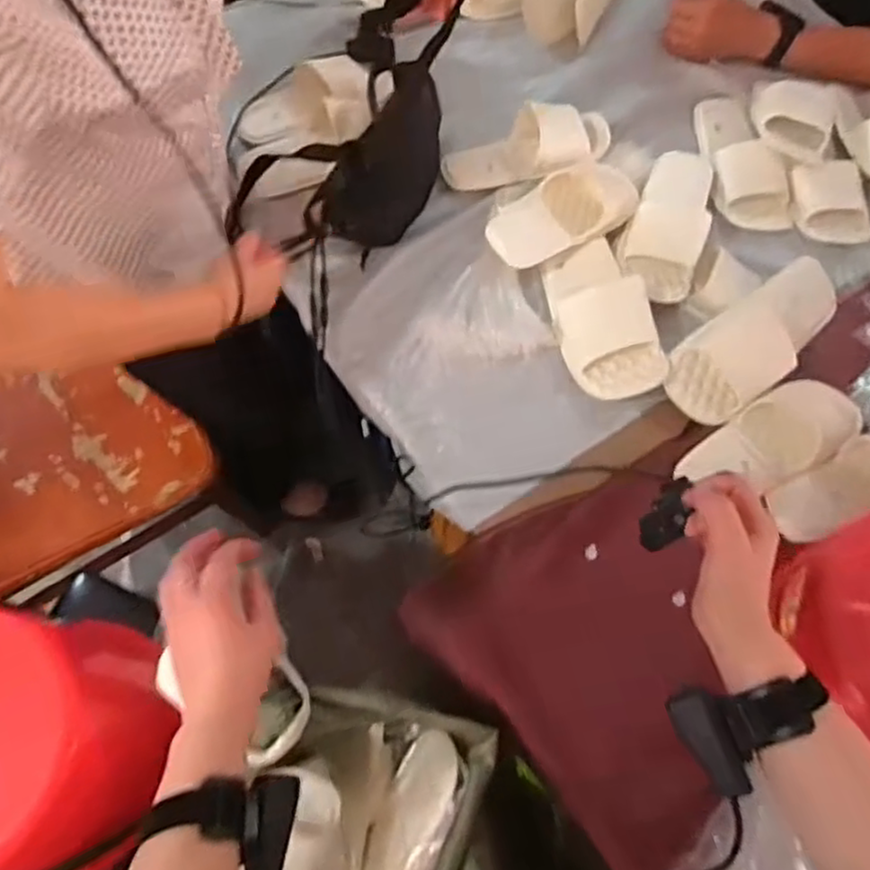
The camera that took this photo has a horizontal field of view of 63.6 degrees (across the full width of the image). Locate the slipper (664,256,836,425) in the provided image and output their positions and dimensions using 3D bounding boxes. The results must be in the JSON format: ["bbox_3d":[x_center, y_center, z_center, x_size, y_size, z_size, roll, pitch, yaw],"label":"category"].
[{"bbox_3d":[0.411,-0.126,0.869,0.292,0.068,0.107,-34,71,-14],"label":"slipper"}]

